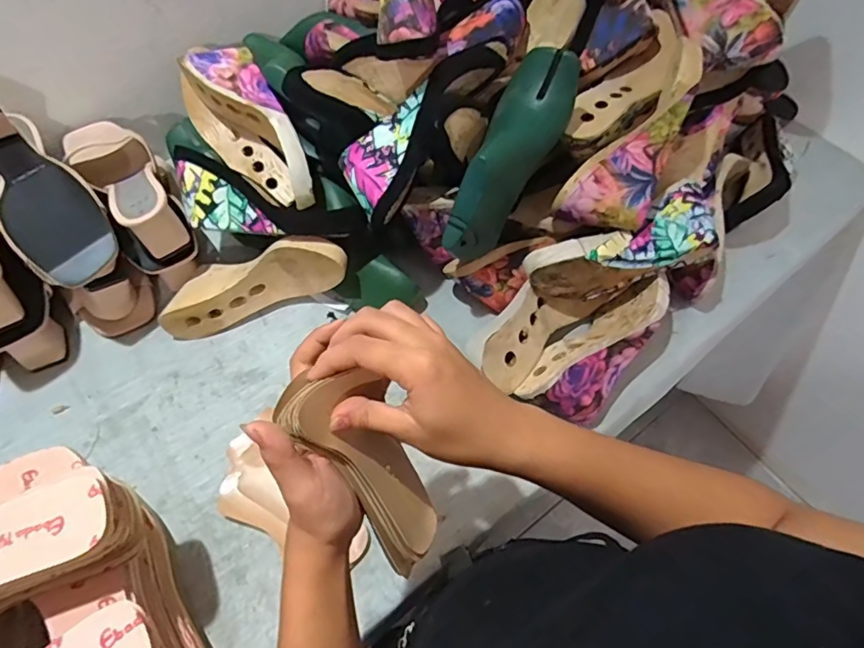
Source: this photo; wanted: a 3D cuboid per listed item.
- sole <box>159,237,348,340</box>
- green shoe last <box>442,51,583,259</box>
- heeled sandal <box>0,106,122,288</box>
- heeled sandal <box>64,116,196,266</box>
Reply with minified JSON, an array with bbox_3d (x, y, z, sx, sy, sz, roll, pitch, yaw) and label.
[{"bbox_3d":[-0.207,-0.053,0.627,0.230,0.082,0.078,-20,62,9],"label":"sole"},{"bbox_3d":[0.076,-0.175,0.544,0.070,0.093,0.221,28,91,14],"label":"green shoe last"},{"bbox_3d":[-0.426,-0.146,0.566,0.086,0.073,0.239,-36,84,-18],"label":"heeled sandal"},{"bbox_3d":[-0.366,-0.177,0.627,0.073,0.070,0.234,-37,68,-19],"label":"heeled sandal"}]

